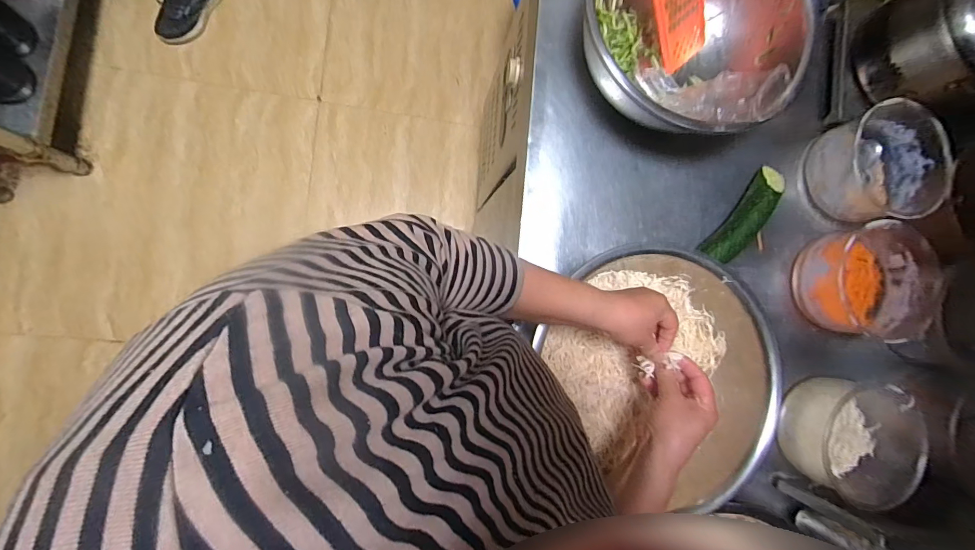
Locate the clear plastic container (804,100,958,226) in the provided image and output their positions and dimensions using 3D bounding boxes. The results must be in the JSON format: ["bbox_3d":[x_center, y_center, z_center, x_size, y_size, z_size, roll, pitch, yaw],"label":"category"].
[{"bbox_3d":[0.609,-0.170,0.650,0.161,0.086,0.172,-14,90,-10],"label":"clear plastic container"}]

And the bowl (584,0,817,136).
[{"bbox_3d":[0.280,-0.350,0.588,0.315,0.138,0.315,0,88,-9],"label":"bowl"}]

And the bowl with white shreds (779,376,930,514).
[{"bbox_3d":[0.545,0.246,0.619,0.154,0.089,0.168,0,88,-9],"label":"bowl with white shreds"}]

